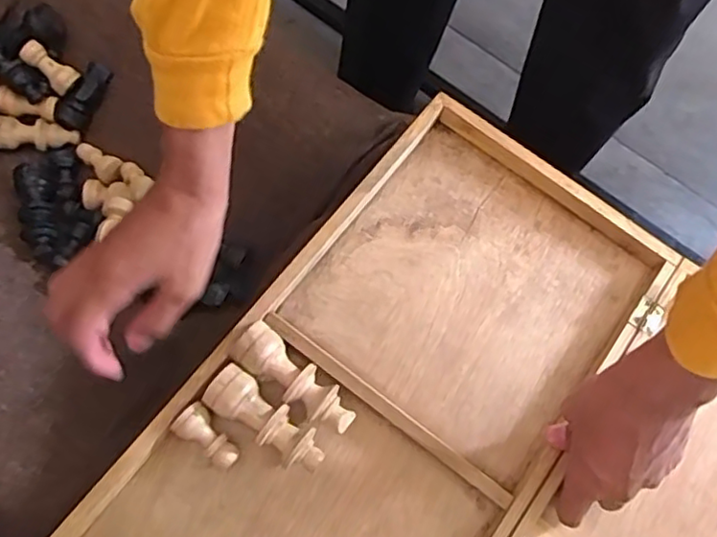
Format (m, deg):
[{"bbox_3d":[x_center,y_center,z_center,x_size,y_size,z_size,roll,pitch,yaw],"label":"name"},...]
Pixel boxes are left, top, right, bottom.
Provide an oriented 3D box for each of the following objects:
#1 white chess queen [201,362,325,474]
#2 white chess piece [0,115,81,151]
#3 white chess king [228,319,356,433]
[{"bbox_3d":[-0.066,0.111,0.448,0.092,0.036,0.033,37,74,11],"label":"white chess queen"},{"bbox_3d":[-0.332,-0.137,0.634,0.083,0.027,0.023,0,70,-19],"label":"white chess piece"},{"bbox_3d":[-0.047,0.084,0.459,0.099,0.036,0.033,38,74,11],"label":"white chess king"}]

